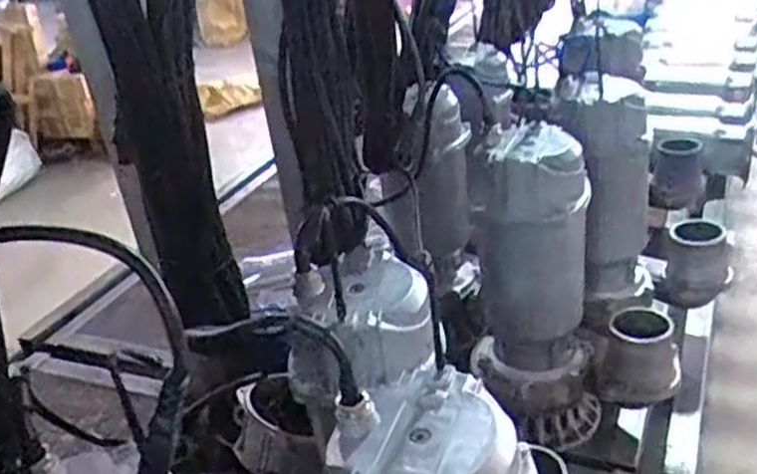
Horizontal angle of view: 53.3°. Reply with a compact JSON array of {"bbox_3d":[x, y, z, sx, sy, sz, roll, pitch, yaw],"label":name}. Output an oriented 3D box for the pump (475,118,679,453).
[{"bbox_3d":[0.231,0.059,0.907,0.236,0.363,0.130,-1,29,11],"label":"pump"}]

